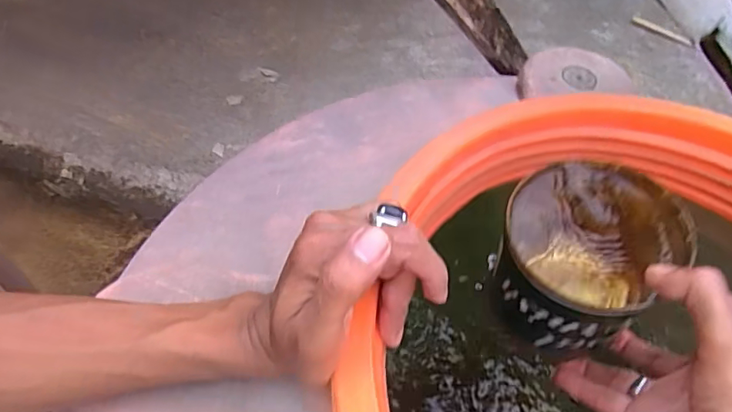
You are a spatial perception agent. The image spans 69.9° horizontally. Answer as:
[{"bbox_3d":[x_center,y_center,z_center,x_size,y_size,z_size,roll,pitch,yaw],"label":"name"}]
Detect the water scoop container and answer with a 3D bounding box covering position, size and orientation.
[{"bbox_3d":[0.133,0.036,0.339,0.095,0.094,0.096,2,53,-2],"label":"water scoop container"}]

